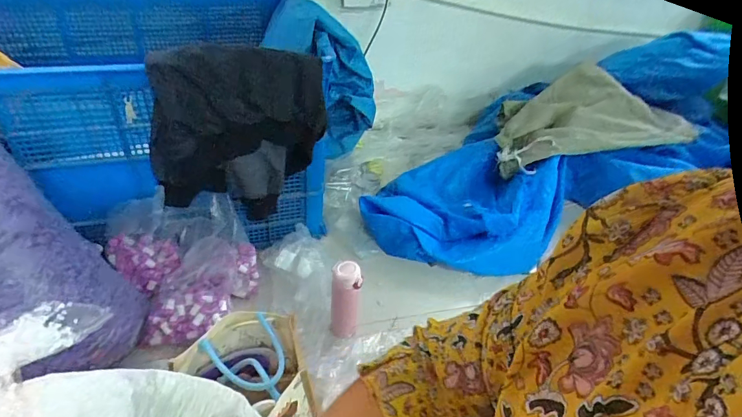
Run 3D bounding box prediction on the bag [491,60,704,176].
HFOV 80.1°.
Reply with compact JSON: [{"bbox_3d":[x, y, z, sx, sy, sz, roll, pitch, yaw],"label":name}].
[{"bbox_3d":[0.692,-0.341,1.531,0.577,0.048,0.474,-10,45,3],"label":"bag"}]

